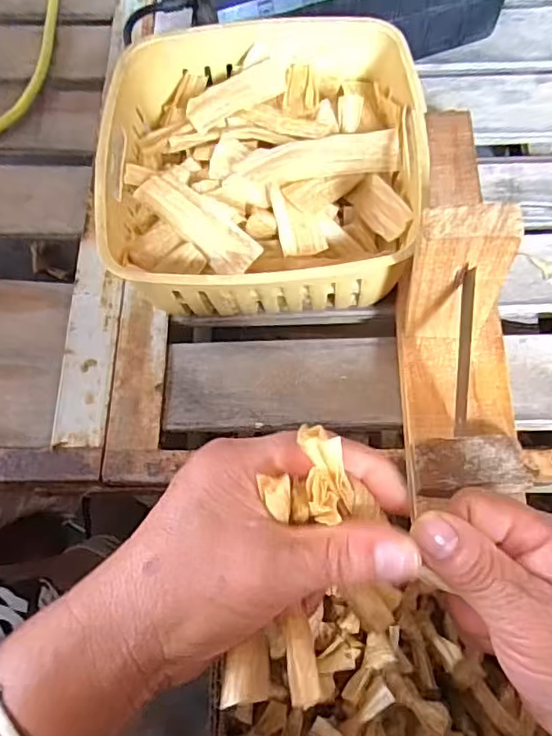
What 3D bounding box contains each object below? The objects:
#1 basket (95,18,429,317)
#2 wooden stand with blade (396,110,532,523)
[{"bbox_3d":[-0.009,-0.121,0.372,0.182,0.087,0.180,-3,68,-2],"label":"basket"},{"bbox_3d":[0.098,-0.066,0.312,0.064,0.109,0.264,0,67,2],"label":"wooden stand with blade"}]

